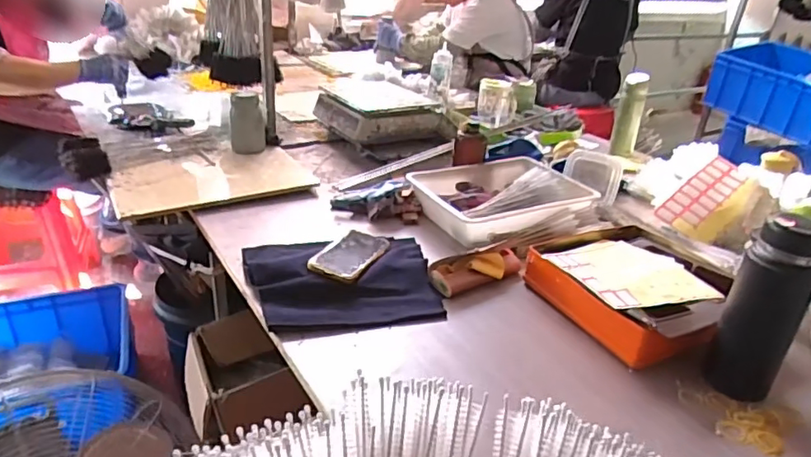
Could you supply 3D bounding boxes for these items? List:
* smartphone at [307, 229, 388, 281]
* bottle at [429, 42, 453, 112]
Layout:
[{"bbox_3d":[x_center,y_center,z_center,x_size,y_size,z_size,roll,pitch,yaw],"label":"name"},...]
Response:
[{"bbox_3d":[-0.088,0.041,0.917,0.083,0.012,0.161,18,26,17],"label":"smartphone"},{"bbox_3d":[0.104,-0.446,1.641,0.062,0.151,0.075,6,27,4],"label":"bottle"}]

